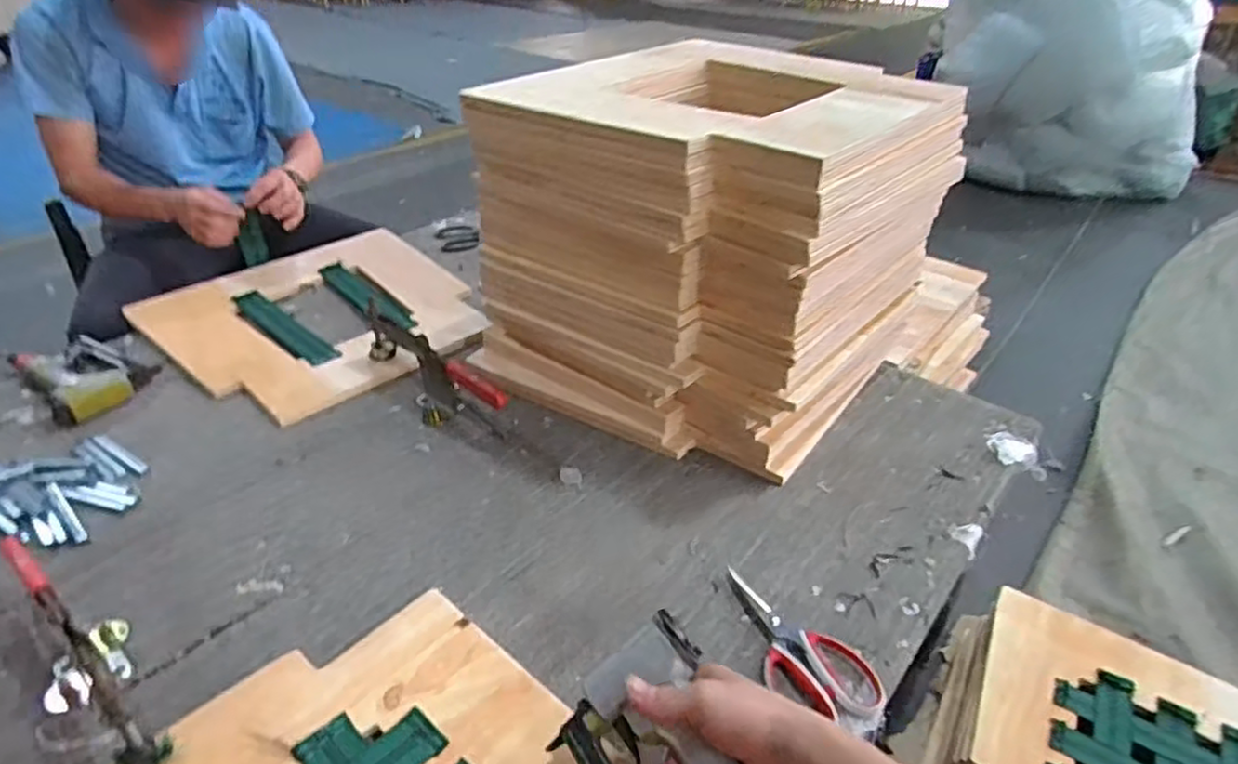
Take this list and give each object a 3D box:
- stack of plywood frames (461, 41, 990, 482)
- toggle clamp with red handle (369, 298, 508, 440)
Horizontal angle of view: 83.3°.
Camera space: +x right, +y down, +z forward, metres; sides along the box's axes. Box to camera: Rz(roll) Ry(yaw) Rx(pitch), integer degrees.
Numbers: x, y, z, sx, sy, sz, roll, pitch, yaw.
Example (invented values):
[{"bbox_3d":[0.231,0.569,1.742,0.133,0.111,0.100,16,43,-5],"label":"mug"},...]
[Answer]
[{"bbox_3d":[0.116,-0.192,0.970,0.516,0.413,0.410,23,41,28],"label":"stack of plywood frames"},{"bbox_3d":[-0.275,-0.015,0.988,0.055,0.095,0.309,-29,45,-34],"label":"toggle clamp with red handle"}]

